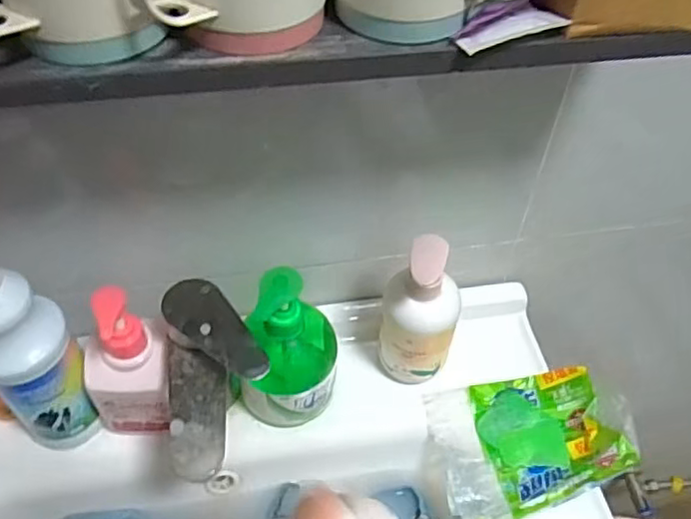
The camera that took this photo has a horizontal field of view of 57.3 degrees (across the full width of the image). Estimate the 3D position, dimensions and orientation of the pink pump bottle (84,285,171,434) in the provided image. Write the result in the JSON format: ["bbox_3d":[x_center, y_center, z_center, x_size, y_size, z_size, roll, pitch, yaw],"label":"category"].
[{"bbox_3d":[-0.163,0.075,0.472,0.060,0.145,0.045,-1,48,-3],"label":"pink pump bottle"}]

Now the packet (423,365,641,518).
[{"bbox_3d":[0.149,0.142,0.521,0.145,0.053,0.120,-14,50,-13],"label":"packet"}]

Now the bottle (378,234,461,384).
[{"bbox_3d":[0.060,0.050,0.516,0.066,0.167,0.056,12,49,9],"label":"bottle"}]

